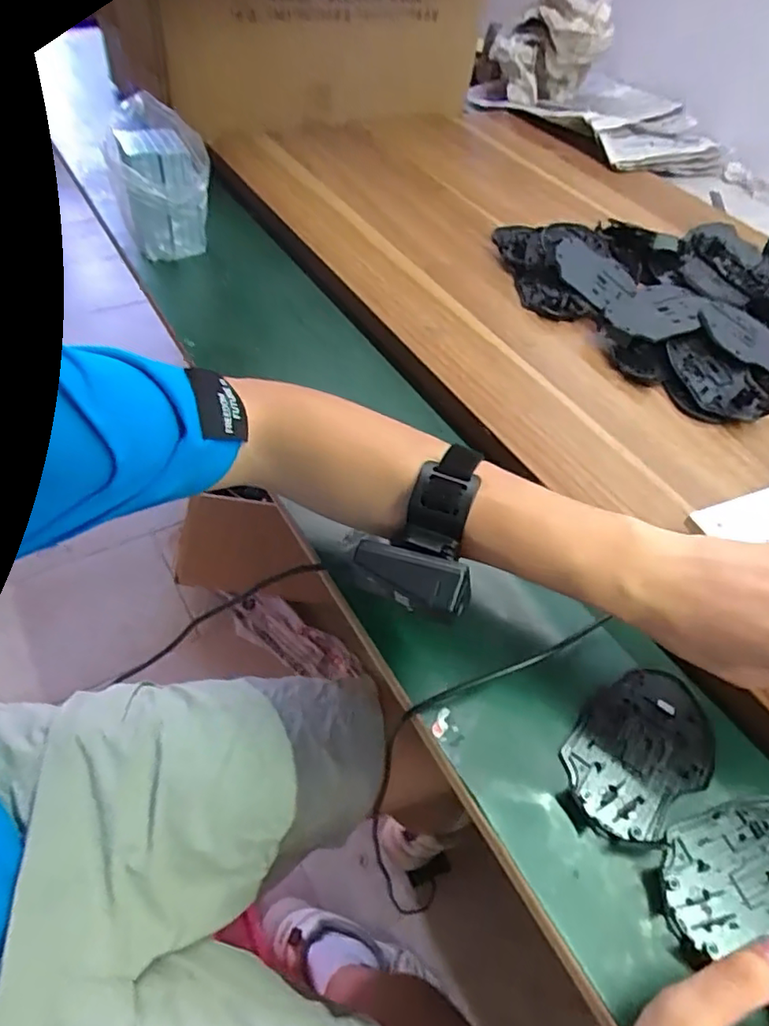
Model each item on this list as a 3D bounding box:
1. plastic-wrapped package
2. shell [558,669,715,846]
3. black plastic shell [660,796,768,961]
[{"bbox_3d":[-0.246,-0.361,0.681,0.102,0.135,0.087,-12,53,-16],"label":"plastic-wrapped package"},{"bbox_3d":[0.156,0.146,0.377,0.119,0.007,0.071,-34,61,-29],"label":"shell"},{"bbox_3d":[0.207,0.198,0.339,0.114,0.007,0.066,-11,53,-15],"label":"black plastic shell"}]

